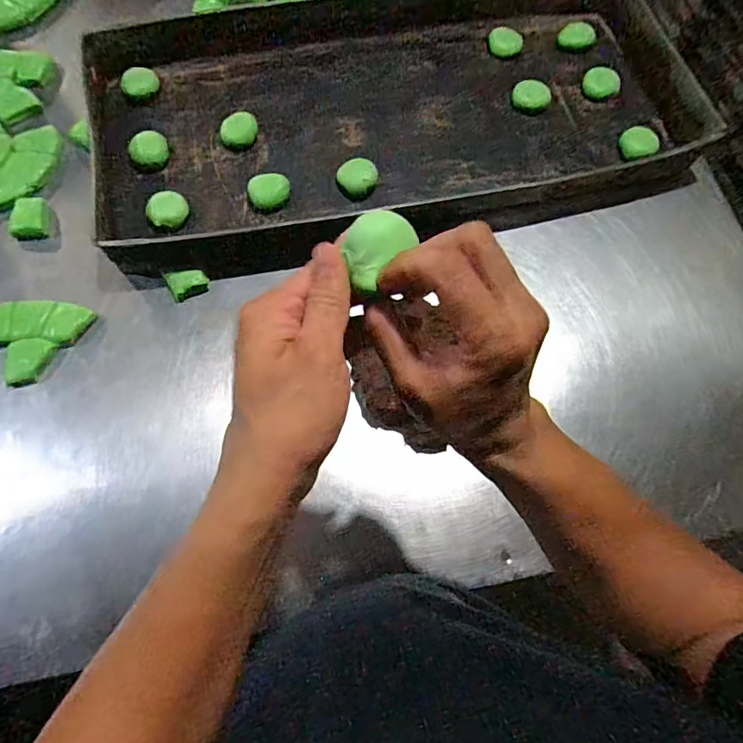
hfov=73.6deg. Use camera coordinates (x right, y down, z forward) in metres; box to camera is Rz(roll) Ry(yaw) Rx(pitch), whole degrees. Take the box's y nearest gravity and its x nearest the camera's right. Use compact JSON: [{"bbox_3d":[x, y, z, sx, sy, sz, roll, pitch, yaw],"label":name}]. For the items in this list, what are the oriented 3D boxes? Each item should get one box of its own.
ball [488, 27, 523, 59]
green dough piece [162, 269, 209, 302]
[{"bbox_3d":[0.207,-0.507,0.767,0.053,0.014,0.040,16,104,5],"label":"ball"},{"bbox_3d":[-0.225,-0.109,0.613,0.046,0.020,0.032,-26,74,-11],"label":"green dough piece"}]

